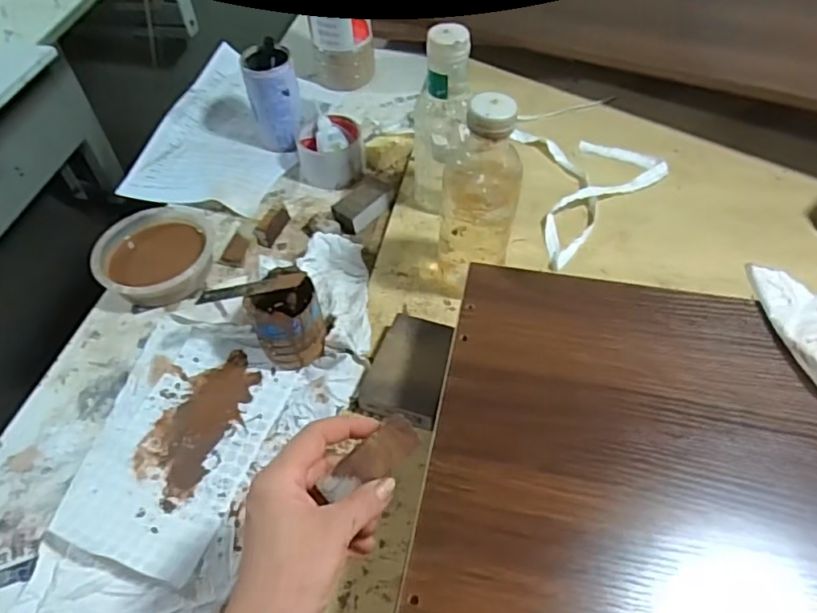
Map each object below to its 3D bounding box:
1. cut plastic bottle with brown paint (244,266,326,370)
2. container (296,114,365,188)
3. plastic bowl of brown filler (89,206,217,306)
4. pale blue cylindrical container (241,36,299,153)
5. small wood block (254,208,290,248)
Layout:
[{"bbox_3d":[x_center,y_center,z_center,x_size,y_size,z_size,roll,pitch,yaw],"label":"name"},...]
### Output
[{"bbox_3d":[-0.116,0.011,0.587,0.068,0.068,0.072,-14,53,-8],"label":"cut plastic bottle with brown paint"},{"bbox_3d":[-0.100,-0.193,0.774,0.080,0.057,0.081,-2,52,2],"label":"container"},{"bbox_3d":[-0.282,-0.059,0.682,0.122,0.035,0.144,-11,52,-5],"label":"plastic bowl of brown filler"},{"bbox_3d":[-0.171,-0.266,0.786,0.064,0.114,0.070,-10,52,-4],"label":"pale blue cylindrical container"},{"bbox_3d":[-0.161,-0.094,0.719,0.018,0.027,0.053,18,55,16],"label":"small wood block"}]

